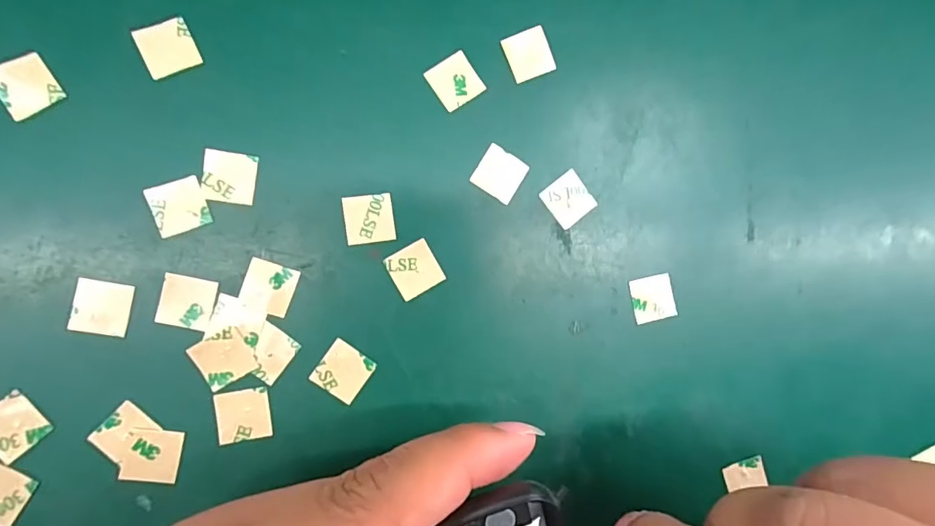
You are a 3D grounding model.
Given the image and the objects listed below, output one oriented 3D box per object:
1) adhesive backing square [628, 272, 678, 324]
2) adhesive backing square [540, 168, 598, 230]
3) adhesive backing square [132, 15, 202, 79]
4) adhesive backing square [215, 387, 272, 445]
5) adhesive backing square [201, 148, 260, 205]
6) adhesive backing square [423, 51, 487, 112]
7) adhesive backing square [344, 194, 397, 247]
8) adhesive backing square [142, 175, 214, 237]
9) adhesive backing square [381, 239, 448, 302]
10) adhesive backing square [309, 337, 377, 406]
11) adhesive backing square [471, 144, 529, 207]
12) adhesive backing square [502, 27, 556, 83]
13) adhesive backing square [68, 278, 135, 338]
[{"bbox_3d":[0.065,0.013,0.173,0.016,0.004,0.015,-12,90,-7],"label":"adhesive backing square"},{"bbox_3d":[0.035,-0.022,0.167,0.015,0.004,0.015,-38,94,-8],"label":"adhesive backing square"},{"bbox_3d":[-0.091,-0.065,0.148,0.015,0.004,0.016,-25,92,-9],"label":"adhesive backing square"},{"bbox_3d":[-0.068,0.046,0.150,0.015,0.004,0.015,-7,88,-10],"label":"adhesive backing square"},{"bbox_3d":[-0.073,-0.026,0.152,0.015,0.004,0.015,6,89,-13],"label":"adhesive backing square"},{"bbox_3d":[-0.004,-0.060,0.163,0.016,0.004,0.015,-36,96,-9],"label":"adhesive backing square"},{"bbox_3d":[-0.031,-0.014,0.158,0.015,0.004,0.015,-9,91,-13],"label":"adhesive backing square"},{"bbox_3d":[-0.087,-0.017,0.149,0.015,0.004,0.015,-20,94,-8],"label":"adhesive backing square"},{"bbox_3d":[-0.017,0.002,0.160,0.015,0.004,0.015,-30,94,-11],"label":"adhesive backing square"},{"bbox_3d":[-0.039,0.034,0.156,0.015,0.004,0.015,36,85,-8],"label":"adhesive backing square"},{"bbox_3d":[0.011,-0.030,0.165,0.015,0.004,0.016,32,84,-8],"label":"adhesive backing square"},{"bbox_3d":[0.021,-0.071,0.166,0.015,0.004,0.015,-23,92,-9],"label":"adhesive backing square"},{"bbox_3d":[-0.107,0.013,0.145,0.015,0.004,0.015,11,81,-14],"label":"adhesive backing square"}]

